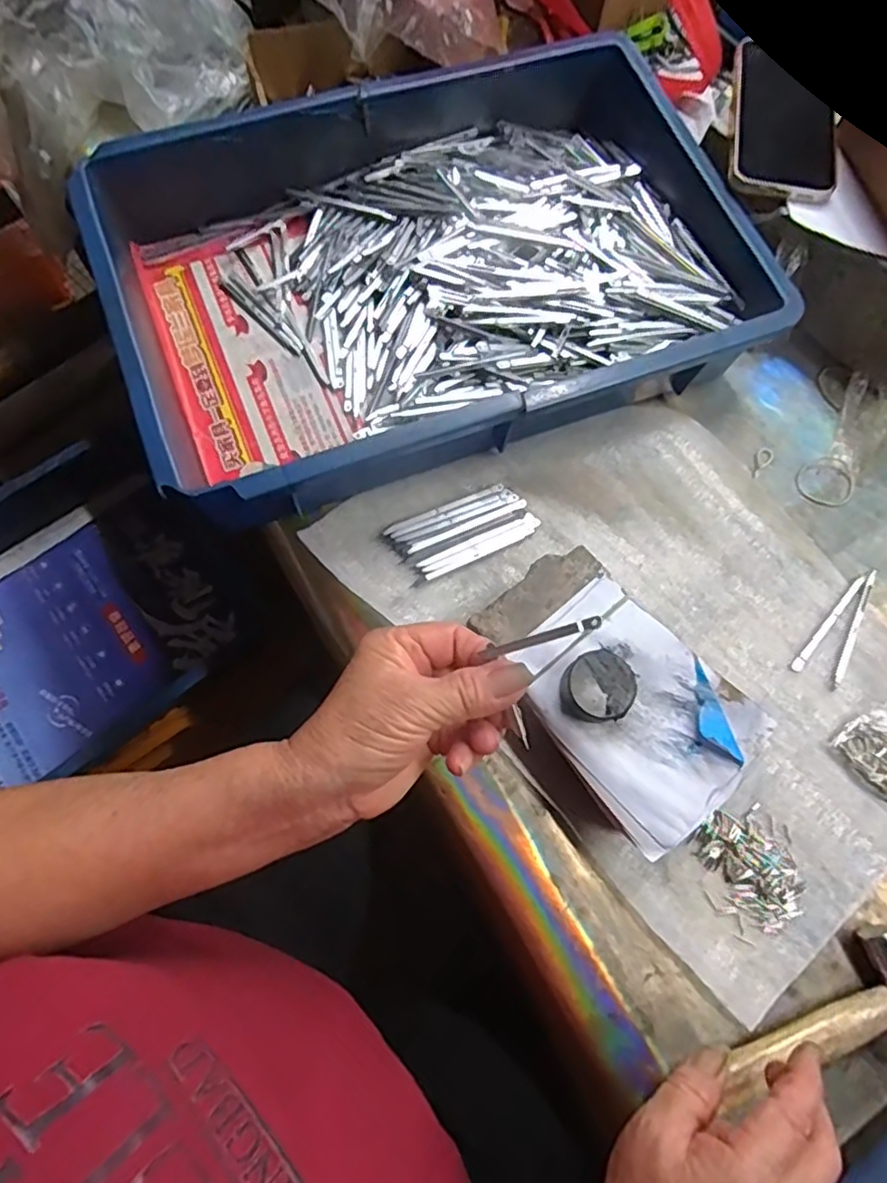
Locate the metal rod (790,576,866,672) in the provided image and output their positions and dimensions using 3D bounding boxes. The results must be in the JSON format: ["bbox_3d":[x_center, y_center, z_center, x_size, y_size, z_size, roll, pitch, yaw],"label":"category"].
[{"bbox_3d":[0.264,0.021,0.436,0.007,0.004,0.089,41,75,11],"label":"metal rod"}]

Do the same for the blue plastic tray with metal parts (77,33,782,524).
[{"bbox_3d":[-0.009,-0.229,0.466,0.430,0.081,0.288,-20,74,-9],"label":"blue plastic tray with metal parts"}]

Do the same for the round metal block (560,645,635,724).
[{"bbox_3d":[0.087,0.055,0.364,0.038,0.021,0.039,1,71,-2],"label":"round metal block"}]

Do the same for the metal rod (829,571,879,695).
[{"bbox_3d":[0.281,0.025,0.436,0.007,0.004,0.095,28,73,7],"label":"metal rod"}]

